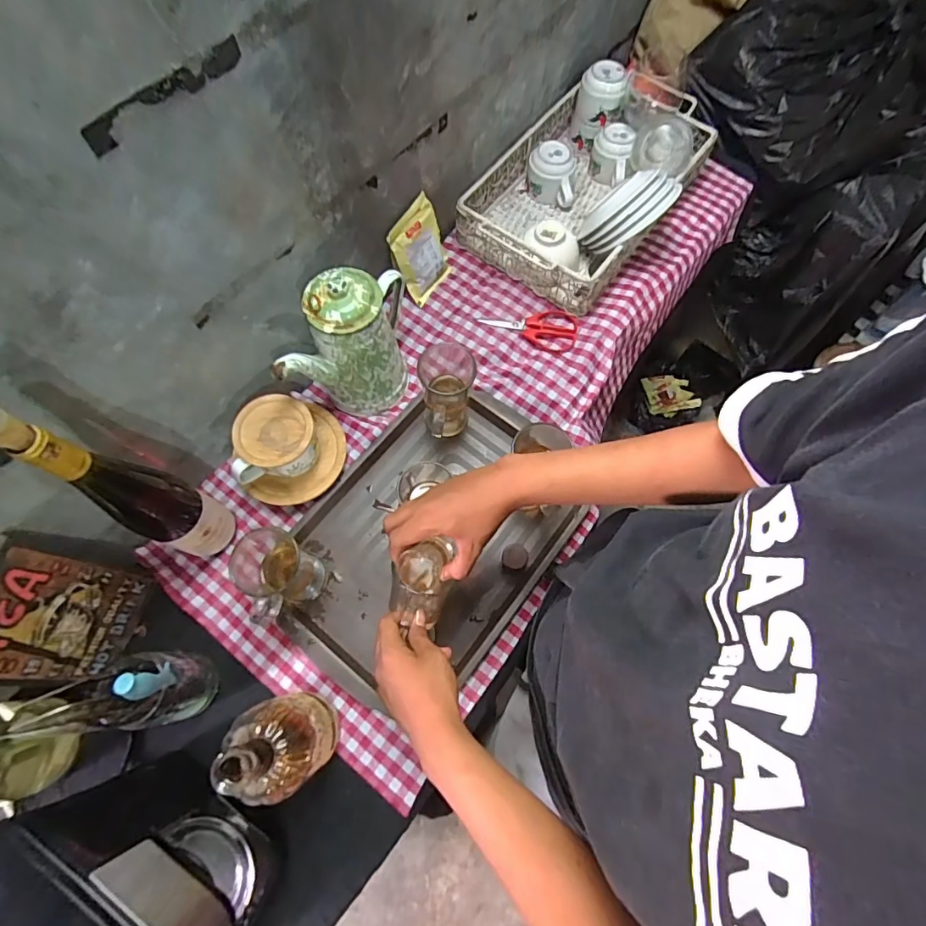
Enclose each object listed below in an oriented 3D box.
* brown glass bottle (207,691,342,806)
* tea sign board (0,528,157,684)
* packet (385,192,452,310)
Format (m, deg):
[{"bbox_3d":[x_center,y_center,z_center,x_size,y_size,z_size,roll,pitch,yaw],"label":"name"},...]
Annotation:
[{"bbox_3d":[-0.186,0.290,0.503,0.076,0.208,0.087,-28,72,-12],"label":"brown glass bottle"},{"bbox_3d":[-0.461,0.153,0.509,0.019,0.269,0.142,9,68,21],"label":"tea sign board"},{"bbox_3d":[-0.063,-0.328,0.751,0.019,0.124,0.103,31,80,35],"label":"packet"}]

